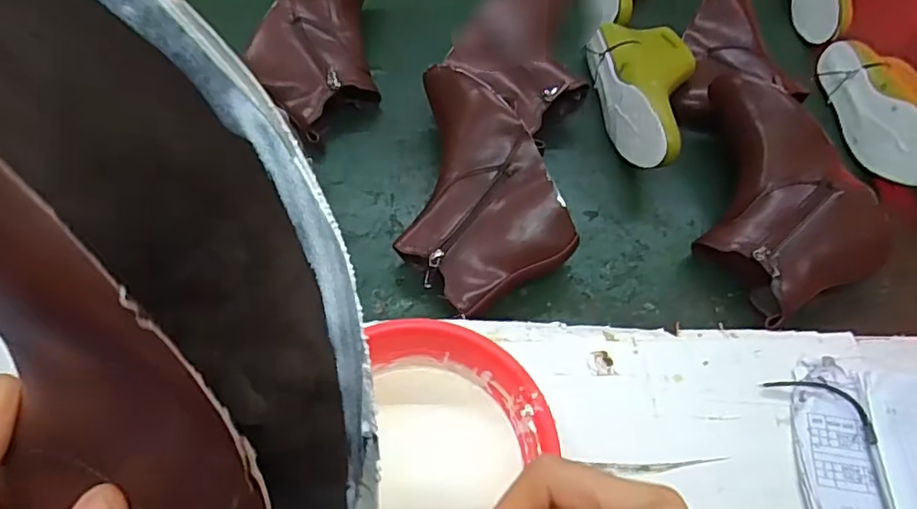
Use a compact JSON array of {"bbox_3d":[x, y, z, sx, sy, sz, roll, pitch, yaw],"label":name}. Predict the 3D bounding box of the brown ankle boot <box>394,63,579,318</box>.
[{"bbox_3d":[-0.003,-0.072,0.582,0.148,0.104,0.248,-21,61,-15],"label":"brown ankle boot"}]

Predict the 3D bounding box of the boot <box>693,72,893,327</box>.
[{"bbox_3d":[0.305,-0.067,0.604,0.154,0.089,0.247,-21,61,-15],"label":"boot"}]

